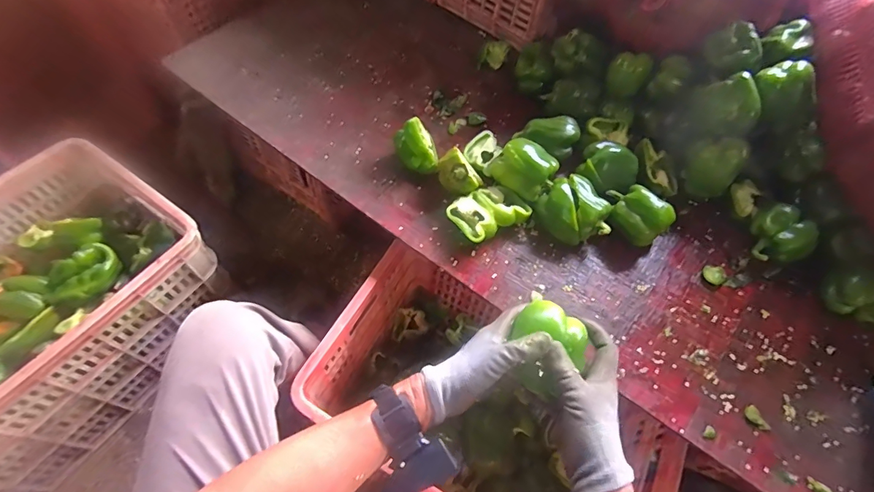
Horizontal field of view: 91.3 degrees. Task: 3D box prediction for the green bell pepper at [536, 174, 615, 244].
[{"bbox_3d":[0.205,-0.048,0.635,0.084,0.065,0.103,-34,67,-21],"label":"green bell pepper"}]

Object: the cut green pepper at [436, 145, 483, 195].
[{"bbox_3d":[0.031,-0.109,0.659,0.079,0.058,0.044,38,64,17],"label":"cut green pepper"}]

